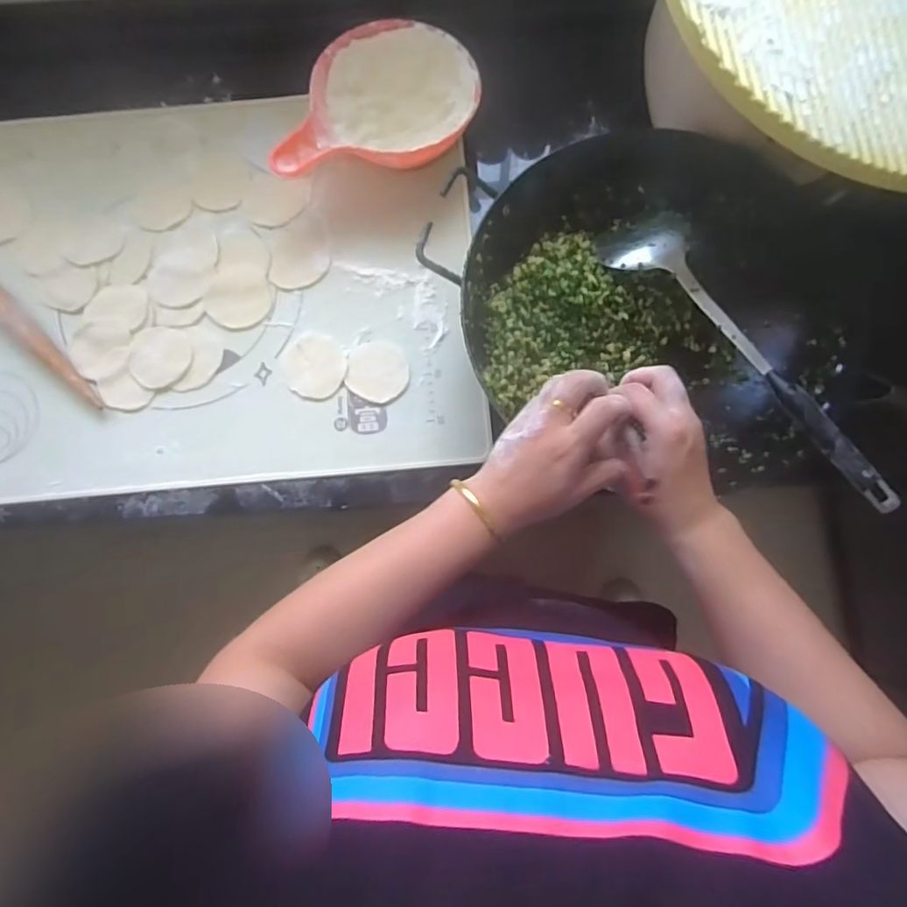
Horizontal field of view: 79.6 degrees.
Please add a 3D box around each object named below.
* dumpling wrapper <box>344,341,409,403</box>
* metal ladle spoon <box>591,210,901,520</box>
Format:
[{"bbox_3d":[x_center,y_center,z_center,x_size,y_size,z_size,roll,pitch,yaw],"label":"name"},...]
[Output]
[{"bbox_3d":[-0.078,-0.085,0.560,0.064,0.004,0.060,0,82,2],"label":"dumpling wrapper"},{"bbox_3d":[0.244,-0.096,0.473,0.071,0.030,0.342,-30,67,-2],"label":"metal ladle spoon"}]

